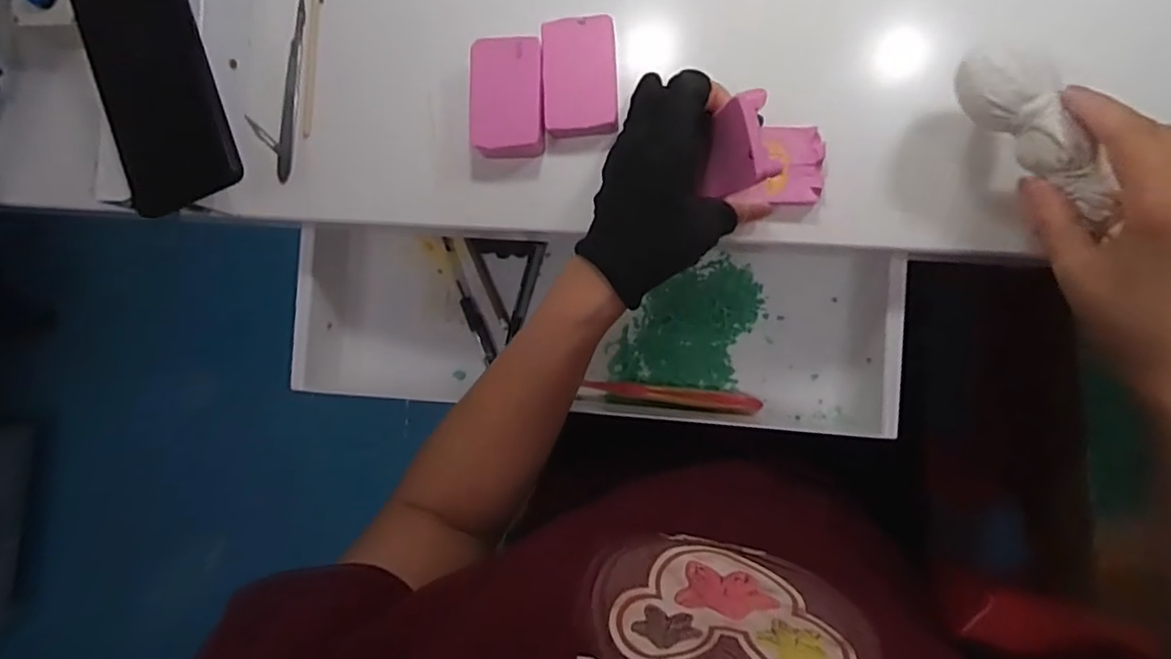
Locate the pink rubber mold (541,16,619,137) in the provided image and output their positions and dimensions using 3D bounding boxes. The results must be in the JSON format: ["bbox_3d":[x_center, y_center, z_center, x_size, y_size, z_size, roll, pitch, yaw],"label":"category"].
[{"bbox_3d":[-0.003,-0.163,0.384,0.046,0.017,0.070,-2,89,8],"label":"pink rubber mold"}]

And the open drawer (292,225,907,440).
[{"bbox_3d":[0.003,-0.001,0.484,0.439,0.094,0.187,3,89,8],"label":"open drawer"}]

